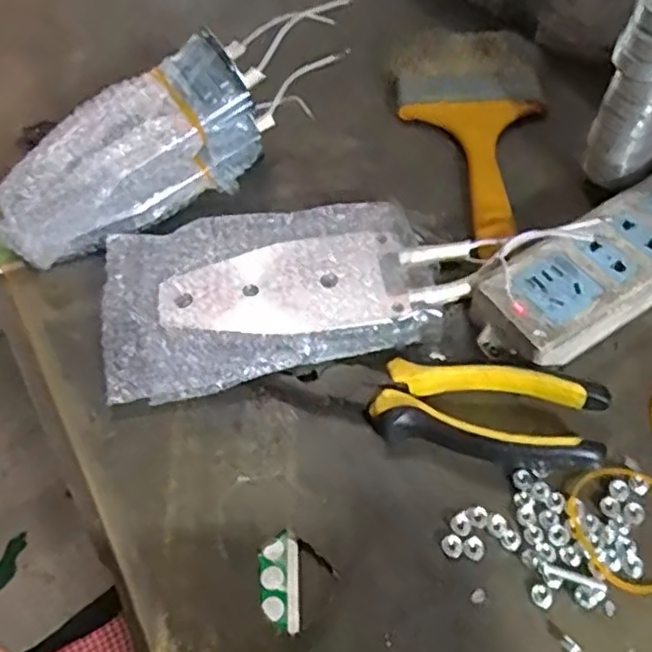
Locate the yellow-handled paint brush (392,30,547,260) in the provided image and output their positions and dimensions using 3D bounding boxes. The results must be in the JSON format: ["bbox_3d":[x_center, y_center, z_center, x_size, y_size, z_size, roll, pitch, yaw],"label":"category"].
[{"bbox_3d":[0.097,-0.120,0.431,0.095,0.013,0.189,-3,58,2],"label":"yellow-handled paint brush"}]

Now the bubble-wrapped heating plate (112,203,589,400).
[{"bbox_3d":[-0.001,-0.021,0.367,0.230,0.027,0.092,-10,58,-2],"label":"bubble-wrapped heating plate"}]

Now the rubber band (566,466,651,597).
[{"bbox_3d":[0.139,0.090,0.307,0.053,0.004,0.056,-2,58,3],"label":"rubber band"}]

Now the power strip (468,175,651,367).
[{"bbox_3d":[0.162,-0.038,0.366,0.181,0.033,0.056,-31,61,-14],"label":"power strip"}]

